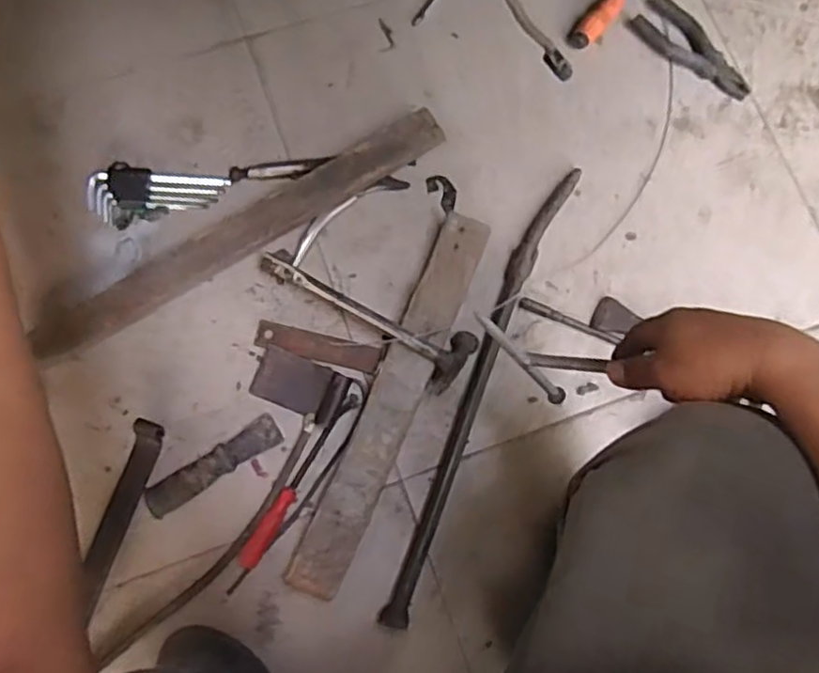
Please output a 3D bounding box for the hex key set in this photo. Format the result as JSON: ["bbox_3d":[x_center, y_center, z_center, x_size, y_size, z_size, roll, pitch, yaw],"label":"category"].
[{"bbox_3d":[-0.309,-0.167,0.837,0.155,0.027,0.075,6,79,1],"label":"hex key set"}]

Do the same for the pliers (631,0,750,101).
[{"bbox_3d":[0.379,-0.379,0.903,0.173,0.020,0.074,39,81,7],"label":"pliers"}]

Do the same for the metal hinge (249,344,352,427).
[{"bbox_3d":[-0.128,0.056,0.796,0.107,0.019,0.062,24,80,4],"label":"metal hinge"}]

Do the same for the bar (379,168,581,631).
[{"bbox_3d":[0.085,0.051,0.797,0.036,0.029,0.567,22,80,4],"label":"bar"}]

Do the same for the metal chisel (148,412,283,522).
[{"bbox_3d":[-0.221,0.145,0.769,0.163,0.021,0.033,-33,81,-6],"label":"metal chisel"}]

